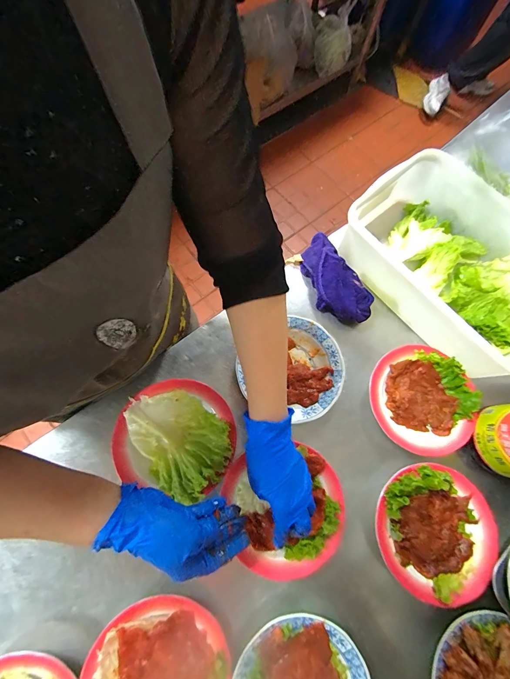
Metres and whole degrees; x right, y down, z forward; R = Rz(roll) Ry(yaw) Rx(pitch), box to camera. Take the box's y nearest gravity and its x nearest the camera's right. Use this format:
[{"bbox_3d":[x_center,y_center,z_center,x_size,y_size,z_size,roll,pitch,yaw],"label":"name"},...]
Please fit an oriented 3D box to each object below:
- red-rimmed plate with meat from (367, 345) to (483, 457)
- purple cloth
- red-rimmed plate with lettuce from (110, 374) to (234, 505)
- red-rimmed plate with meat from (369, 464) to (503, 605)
[{"bbox_3d":[0.262,0.093,0.464,0.153,0.032,0.161,0,69,-1],"label":"red-rimmed plate with meat"},{"bbox_3d":[0.139,-0.113,0.523,0.090,0.041,0.186,-20,72,-9],"label":"purple cloth"},{"bbox_3d":[-0.113,0.136,0.428,0.165,0.034,0.151,0,69,-1],"label":"red-rimmed plate with lettuce"},{"bbox_3d":[0.256,0.266,0.409,0.169,0.038,0.167,8,69,2],"label":"red-rimmed plate with meat"}]

